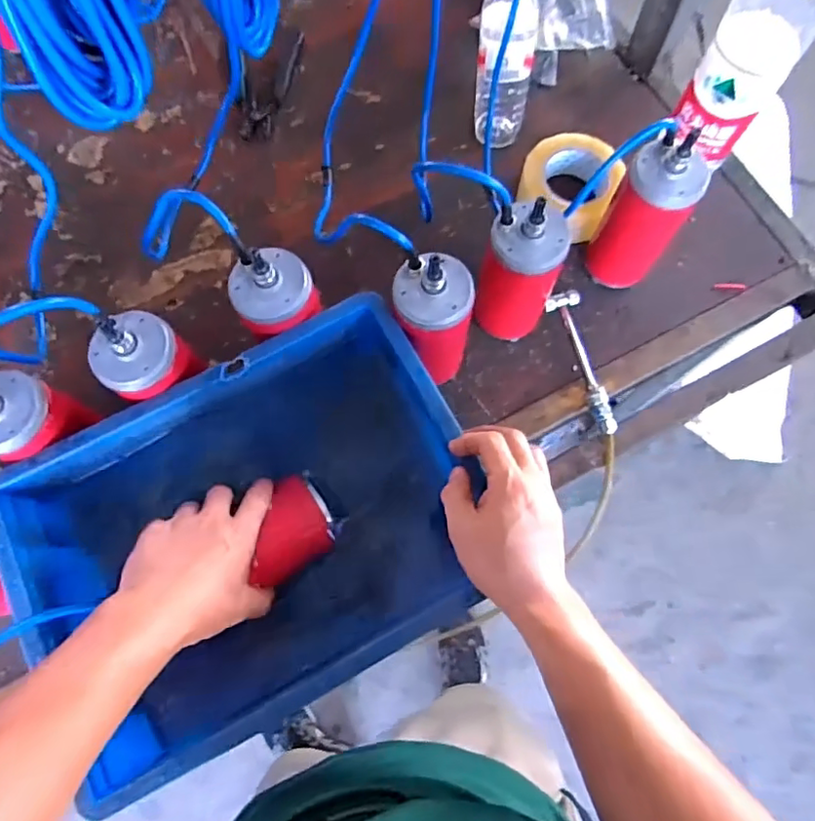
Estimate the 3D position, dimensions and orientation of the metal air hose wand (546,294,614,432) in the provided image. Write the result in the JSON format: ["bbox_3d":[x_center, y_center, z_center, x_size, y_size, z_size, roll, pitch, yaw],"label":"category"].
[{"bbox_3d":[0.202,-0.055,0.659,0.036,0.029,0.172,-13,74,-2],"label":"metal air hose wand"}]

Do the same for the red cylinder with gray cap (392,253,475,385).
[{"bbox_3d":[0.025,-0.076,0.584,0.074,0.192,0.077,-2,73,1],"label":"red cylinder with gray cap"}]

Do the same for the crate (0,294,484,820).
[{"bbox_3d":[-0.135,0.114,0.538,0.392,0.123,0.294,-27,75,-7],"label":"crate"}]

